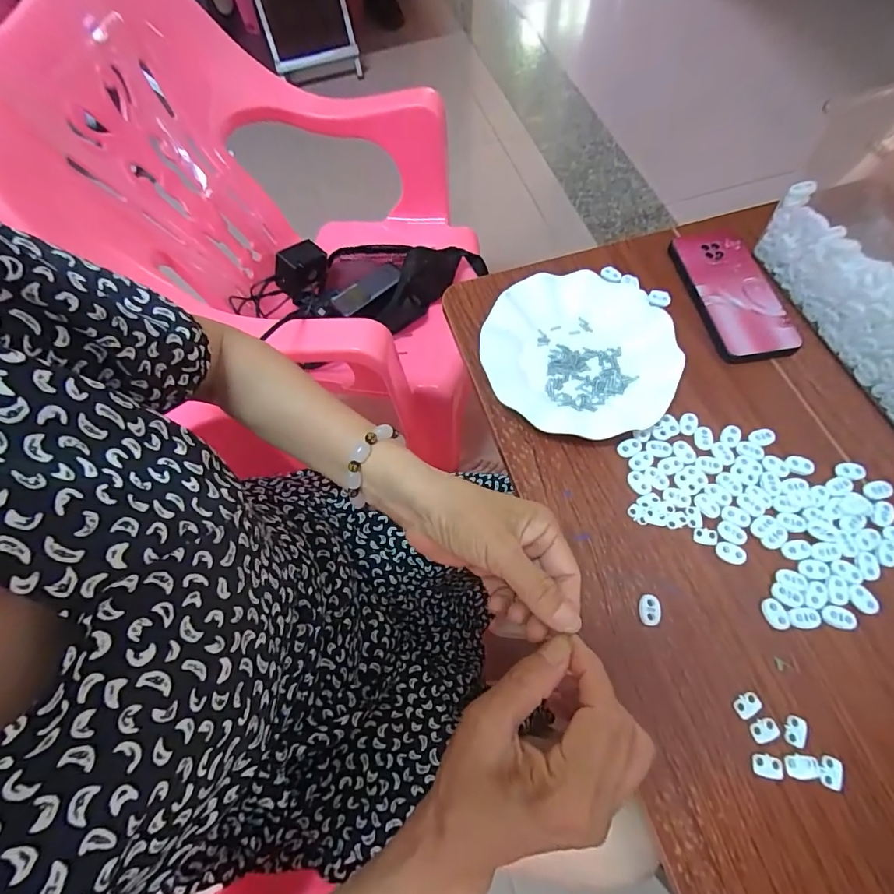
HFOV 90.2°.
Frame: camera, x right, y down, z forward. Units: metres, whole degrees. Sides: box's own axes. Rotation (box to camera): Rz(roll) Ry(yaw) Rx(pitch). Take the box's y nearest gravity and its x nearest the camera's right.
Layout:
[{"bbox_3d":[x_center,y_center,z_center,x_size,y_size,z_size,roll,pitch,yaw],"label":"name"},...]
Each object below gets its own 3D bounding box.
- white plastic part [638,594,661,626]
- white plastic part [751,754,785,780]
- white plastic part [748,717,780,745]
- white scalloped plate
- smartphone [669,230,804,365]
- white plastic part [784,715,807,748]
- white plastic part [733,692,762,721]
[{"bbox_3d":[0.159,0.128,0.350,0.016,0.005,0.023,5,71,16],"label":"white plastic part"},{"bbox_3d":[0.221,0.220,0.305,0.019,0.004,0.014,7,67,6],"label":"white plastic part"},{"bbox_3d":[0.225,0.201,0.315,0.020,0.004,0.013,-17,67,-4],"label":"white plastic part"},{"bbox_3d":[0.129,-0.094,0.438,0.181,0.020,0.183,-1,66,3],"label":"white scalloped plate"},{"bbox_3d":[0.306,-0.168,0.471,0.085,0.015,0.170,-9,66,0],"label":"smartphone"},{"bbox_3d":[0.247,0.201,0.314,0.013,0.004,0.020,26,70,14],"label":"white plastic part"},{"bbox_3d":[0.218,0.187,0.322,0.020,0.004,0.012,-33,69,-11],"label":"white plastic part"}]

